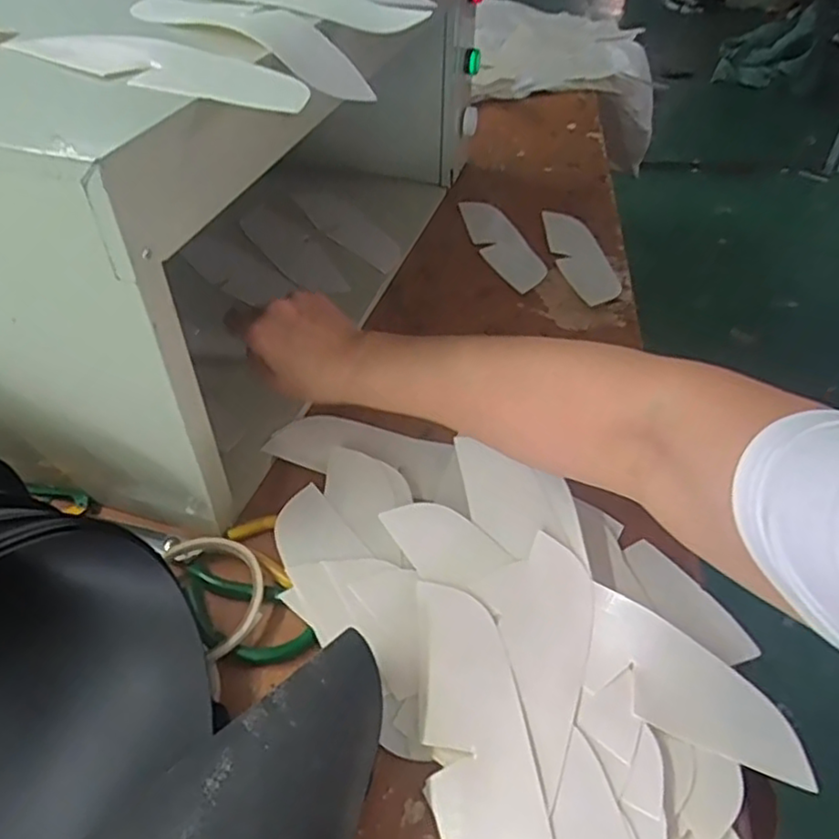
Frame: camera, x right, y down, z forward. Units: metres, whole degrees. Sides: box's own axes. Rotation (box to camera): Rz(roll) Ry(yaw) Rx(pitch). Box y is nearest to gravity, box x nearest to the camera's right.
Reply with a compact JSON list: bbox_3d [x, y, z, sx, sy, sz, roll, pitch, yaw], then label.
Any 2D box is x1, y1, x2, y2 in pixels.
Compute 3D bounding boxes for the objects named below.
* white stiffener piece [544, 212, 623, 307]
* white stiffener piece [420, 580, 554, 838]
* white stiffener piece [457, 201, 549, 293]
[{"bbox_3d":[0.183,-0.190,0.761,0.057,0.006,0.196,-3,44,-3],"label":"white stiffener piece"},{"bbox_3d":[0.033,0.184,0.370,0.055,0.017,0.202,-5,45,-6],"label":"white stiffener piece"},{"bbox_3d":[0.098,-0.205,0.778,0.057,0.008,0.193,-11,45,-11],"label":"white stiffener piece"}]

